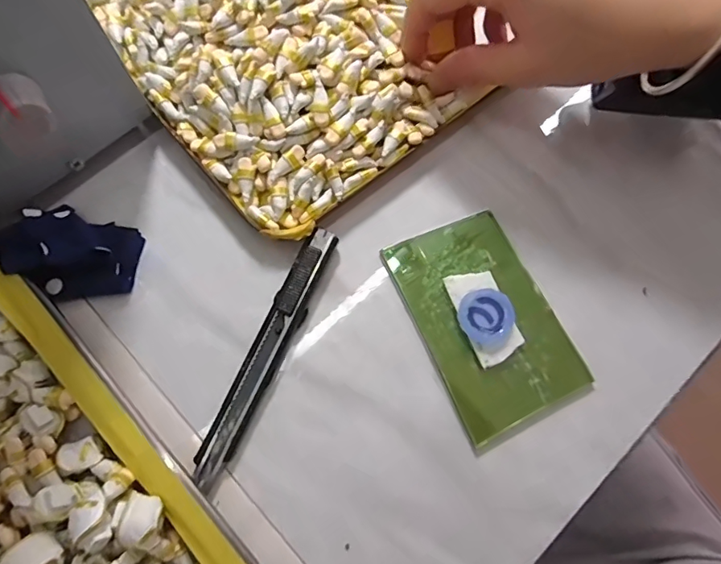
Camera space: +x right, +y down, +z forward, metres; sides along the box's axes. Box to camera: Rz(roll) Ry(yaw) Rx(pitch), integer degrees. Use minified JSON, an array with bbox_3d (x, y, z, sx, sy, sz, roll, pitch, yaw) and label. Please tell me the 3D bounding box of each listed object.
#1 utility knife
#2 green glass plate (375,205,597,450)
[{"bbox_3d":[-0.044,0.032,0.231,0.015,0.010,0.128,24,77,4],"label":"utility knife"},{"bbox_3d":[0.062,0.018,0.241,0.065,0.008,0.104,-25,78,-8],"label":"green glass plate"}]

